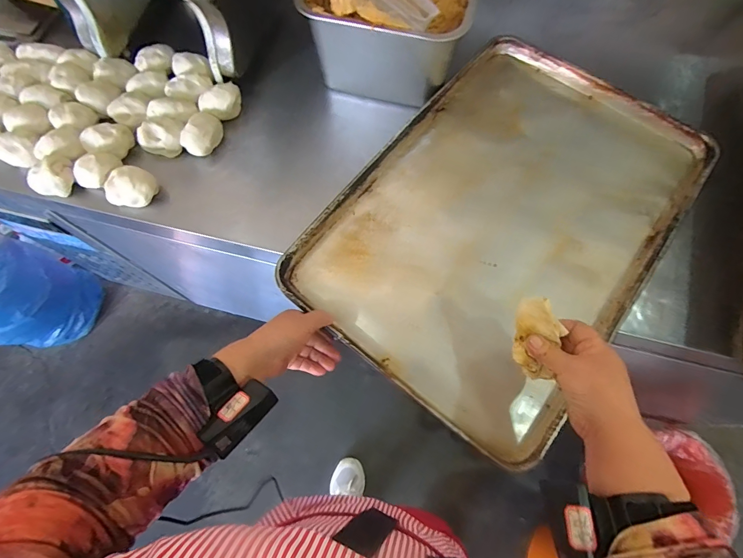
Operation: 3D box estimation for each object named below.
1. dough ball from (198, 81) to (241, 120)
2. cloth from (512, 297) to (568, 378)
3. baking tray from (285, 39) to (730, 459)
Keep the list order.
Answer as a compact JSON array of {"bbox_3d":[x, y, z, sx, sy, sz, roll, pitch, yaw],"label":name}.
[{"bbox_3d":[-0.258,-0.303,0.637,0.070,0.042,0.054,-25,71,-9],"label":"dough ball"},{"bbox_3d":[0.177,0.062,0.393,0.044,0.019,0.089,0,104,0],"label":"cloth"},{"bbox_3d":[0.198,-0.102,0.554,0.402,0.031,0.594,37,74,13],"label":"baking tray"}]

